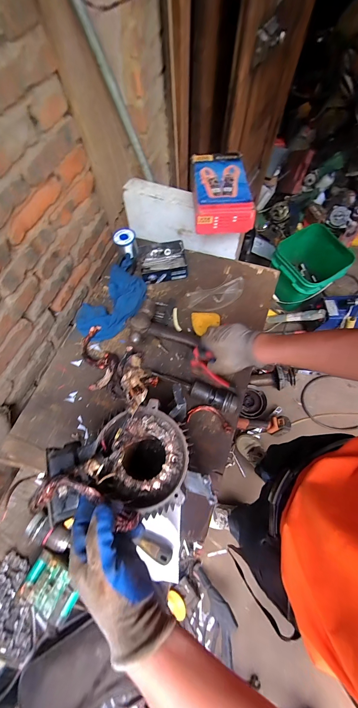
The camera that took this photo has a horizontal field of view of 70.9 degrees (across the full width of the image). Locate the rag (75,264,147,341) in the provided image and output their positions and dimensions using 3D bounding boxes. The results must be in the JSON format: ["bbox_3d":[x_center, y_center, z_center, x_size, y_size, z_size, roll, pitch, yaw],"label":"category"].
[{"bbox_3d":[-0.173,-0.129,0.641,0.137,0.040,0.206,34,72,15],"label":"rag"}]

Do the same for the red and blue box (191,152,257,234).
[{"bbox_3d":[0.101,-0.384,0.607,0.136,0.067,0.194,0,67,2],"label":"red and blue box"}]

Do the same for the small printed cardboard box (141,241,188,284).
[{"bbox_3d":[-0.041,-0.247,0.682,0.119,0.046,0.098,-7,66,-1],"label":"small printed cardboard box"}]

